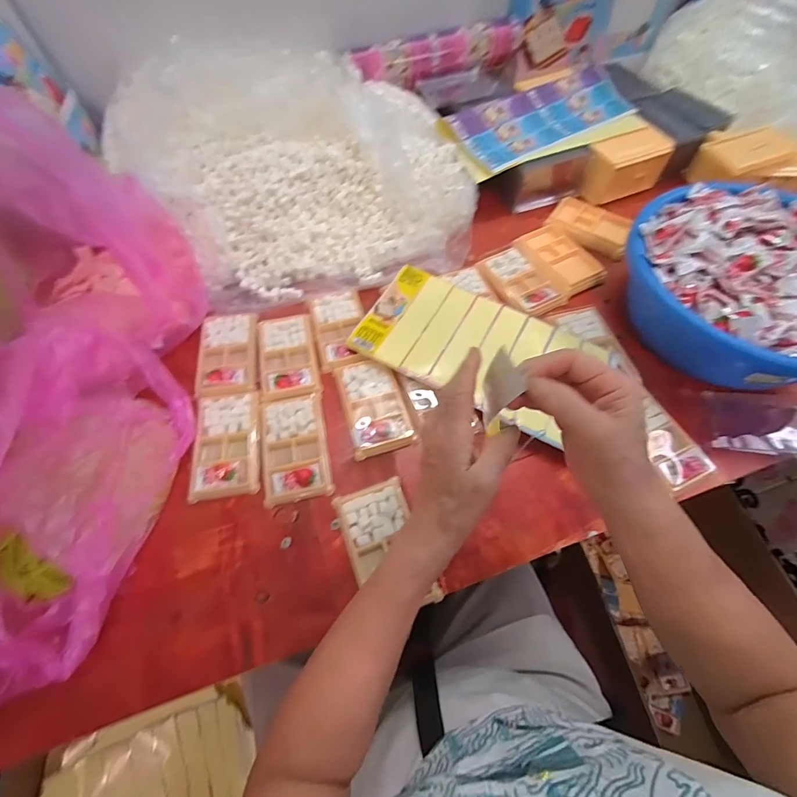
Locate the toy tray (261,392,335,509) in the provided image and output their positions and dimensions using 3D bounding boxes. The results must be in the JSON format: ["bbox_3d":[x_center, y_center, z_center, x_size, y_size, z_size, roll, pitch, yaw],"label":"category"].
[{"bbox_3d":[-0.129,0.055,0.484,0.078,0.013,0.141,-11,61,-6],"label":"toy tray"}]

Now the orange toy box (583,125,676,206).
[{"bbox_3d":[0.407,-0.418,0.703,0.139,0.074,0.077,-28,64,-14],"label":"orange toy box"}]

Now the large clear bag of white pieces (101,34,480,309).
[{"bbox_3d":[-0.164,-0.370,0.634,0.542,0.161,0.414,-17,62,-9],"label":"large clear bag of white pieces"}]

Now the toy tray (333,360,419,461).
[{"bbox_3d":[-0.033,0.007,0.512,0.077,0.017,0.134,-16,62,-8],"label":"toy tray"}]

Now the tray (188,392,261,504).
[{"bbox_3d":[-0.214,0.054,0.488,0.079,0.011,0.133,-7,61,-3],"label":"tray"}]

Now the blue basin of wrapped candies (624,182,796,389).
[{"bbox_3d":[0.456,-0.141,0.517,0.313,0.120,0.276,26,64,14],"label":"blue basin of wrapped candies"}]

